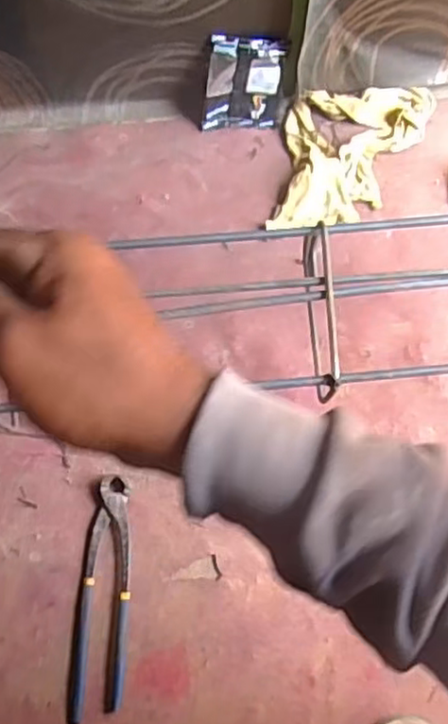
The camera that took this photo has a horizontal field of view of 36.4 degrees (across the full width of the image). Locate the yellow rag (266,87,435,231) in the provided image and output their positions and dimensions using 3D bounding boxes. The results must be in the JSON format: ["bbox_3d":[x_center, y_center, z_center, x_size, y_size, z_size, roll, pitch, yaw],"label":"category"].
[{"bbox_3d":[0.151,-0.241,0.791,0.203,0.024,0.157,-7,74,-4],"label":"yellow rag"}]

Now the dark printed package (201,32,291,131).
[{"bbox_3d":[0.022,-0.312,0.765,0.089,0.110,0.015,-3,57,-4],"label":"dark printed package"}]

